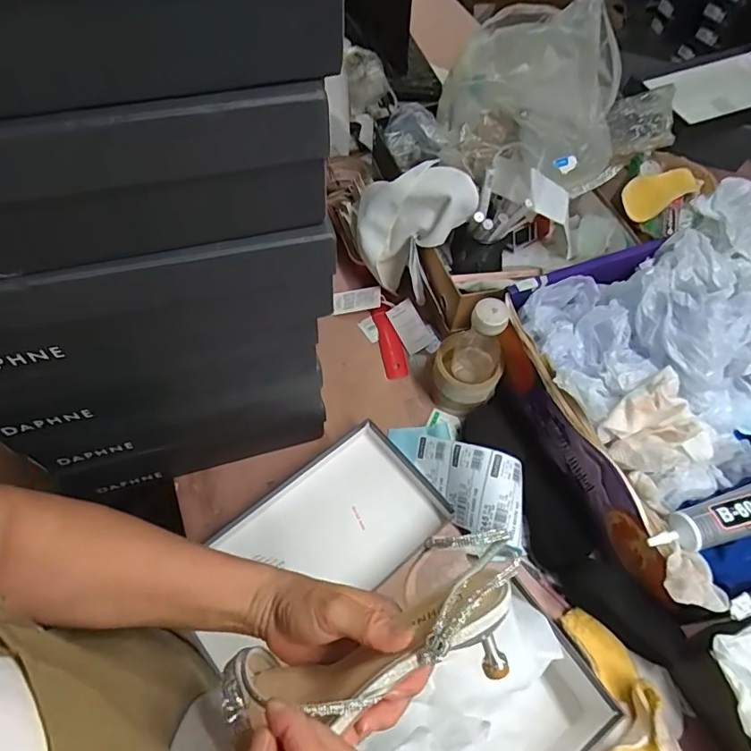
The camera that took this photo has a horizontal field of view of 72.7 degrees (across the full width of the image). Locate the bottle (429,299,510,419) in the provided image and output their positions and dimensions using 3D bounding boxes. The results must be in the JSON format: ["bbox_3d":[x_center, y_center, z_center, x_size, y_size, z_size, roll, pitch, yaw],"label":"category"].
[{"bbox_3d":[0.120,-0.020,0.643,0.083,0.185,0.074,19,61,9],"label":"bottle"}]

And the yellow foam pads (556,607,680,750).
[{"bbox_3d":[0.248,0.338,0.510,0.088,0.052,0.186,2,60,-1],"label":"yellow foam pads"}]

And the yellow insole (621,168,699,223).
[{"bbox_3d":[0.437,-0.286,0.780,0.187,0.015,0.061,-31,83,-27],"label":"yellow insole"}]

